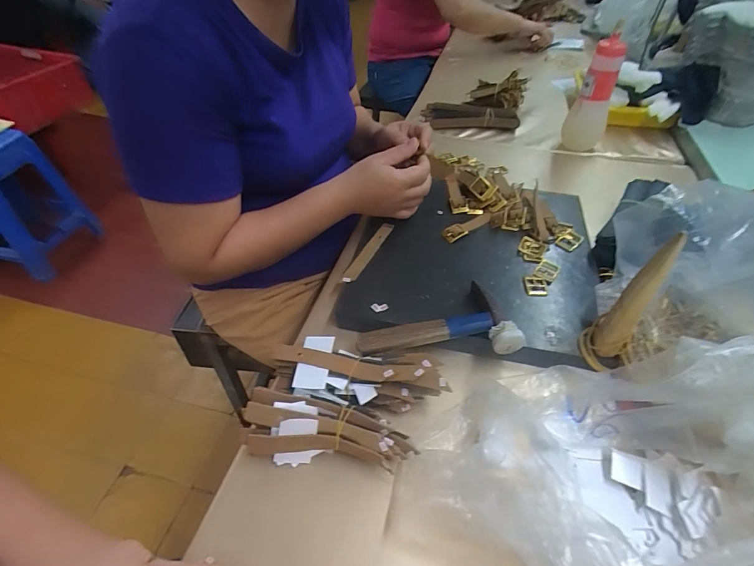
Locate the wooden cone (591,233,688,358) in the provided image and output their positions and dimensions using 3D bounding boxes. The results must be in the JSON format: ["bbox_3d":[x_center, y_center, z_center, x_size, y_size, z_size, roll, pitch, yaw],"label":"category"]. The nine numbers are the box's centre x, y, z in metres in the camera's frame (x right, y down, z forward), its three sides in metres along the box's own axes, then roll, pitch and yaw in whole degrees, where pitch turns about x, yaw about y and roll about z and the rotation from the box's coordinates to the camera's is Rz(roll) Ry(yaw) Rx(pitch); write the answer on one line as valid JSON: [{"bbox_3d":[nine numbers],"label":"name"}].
[{"bbox_3d":[0.232,0.019,0.357,0.027,0.148,0.029,21,51,19],"label":"wooden cone"}]

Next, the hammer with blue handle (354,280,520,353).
[{"bbox_3d":[0.063,0.036,0.420,0.162,0.028,0.077,0,48,1],"label":"hammer with blue handle"}]

